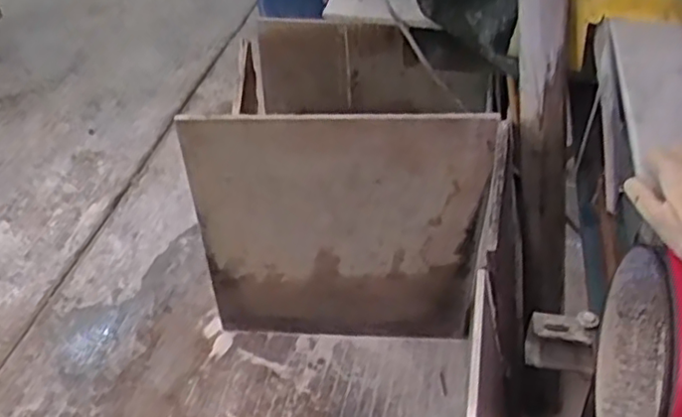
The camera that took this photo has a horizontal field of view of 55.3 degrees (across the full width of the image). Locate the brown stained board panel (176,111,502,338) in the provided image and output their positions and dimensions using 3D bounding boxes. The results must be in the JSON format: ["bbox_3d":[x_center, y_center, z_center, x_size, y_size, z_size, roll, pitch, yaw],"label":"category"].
[{"bbox_3d":[-0.004,0.062,1.315,0.571,0.595,0.028,1,42,1],"label":"brown stained board panel"}]

